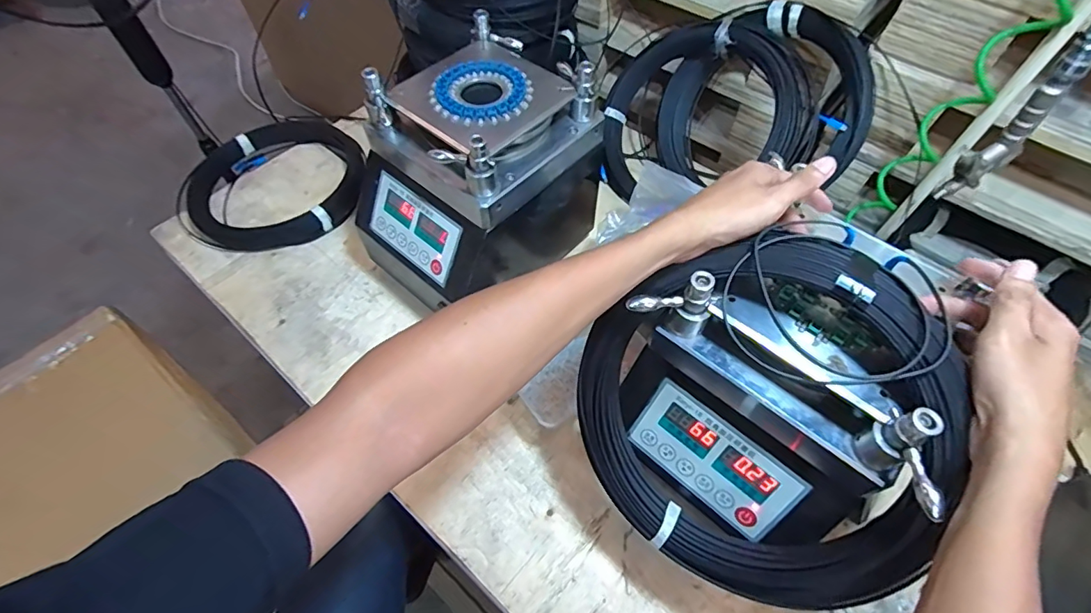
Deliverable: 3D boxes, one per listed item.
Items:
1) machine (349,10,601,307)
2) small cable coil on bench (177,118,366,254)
[{"bbox_3d":[-0.096,-0.175,0.664,0.216,0.251,0.266,37,65,22],"label":"machine"},{"bbox_3d":[-0.467,-0.213,0.854,0.306,0.040,0.289,-30,61,-17],"label":"small cable coil on bench"}]

